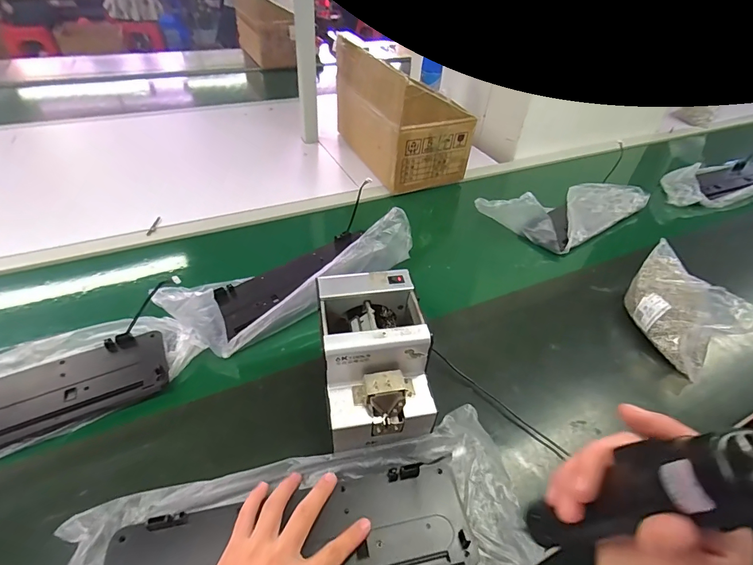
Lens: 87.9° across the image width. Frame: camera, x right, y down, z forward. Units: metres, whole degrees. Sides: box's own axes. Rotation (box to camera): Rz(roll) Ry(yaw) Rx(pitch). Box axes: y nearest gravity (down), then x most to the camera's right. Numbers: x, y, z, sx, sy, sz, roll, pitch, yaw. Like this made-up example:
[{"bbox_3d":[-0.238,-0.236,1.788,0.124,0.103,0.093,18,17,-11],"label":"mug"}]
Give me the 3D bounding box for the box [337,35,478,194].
[{"bbox_3d":[0.060,-0.450,1.046,0.226,0.272,0.392,-13,46,-18],"label":"box"}]

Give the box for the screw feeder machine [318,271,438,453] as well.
[{"bbox_3d":[-0.003,0.092,0.498,0.122,0.123,0.174,-4,44,-10],"label":"screw feeder machine"}]

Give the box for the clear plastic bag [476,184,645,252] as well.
[{"bbox_3d":[0.438,-0.188,0.912,0.368,0.116,0.203,-21,49,-25],"label":"clear plastic bag"}]

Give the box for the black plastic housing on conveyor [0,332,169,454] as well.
[{"bbox_3d":[-0.462,0.158,0.490,0.355,0.019,0.108,-18,49,-23],"label":"black plastic housing on conveyor"}]

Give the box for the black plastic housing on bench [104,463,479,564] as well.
[{"bbox_3d":[-0.081,0.268,0.401,0.359,0.023,0.111,-4,43,-9],"label":"black plastic housing on bench"}]

